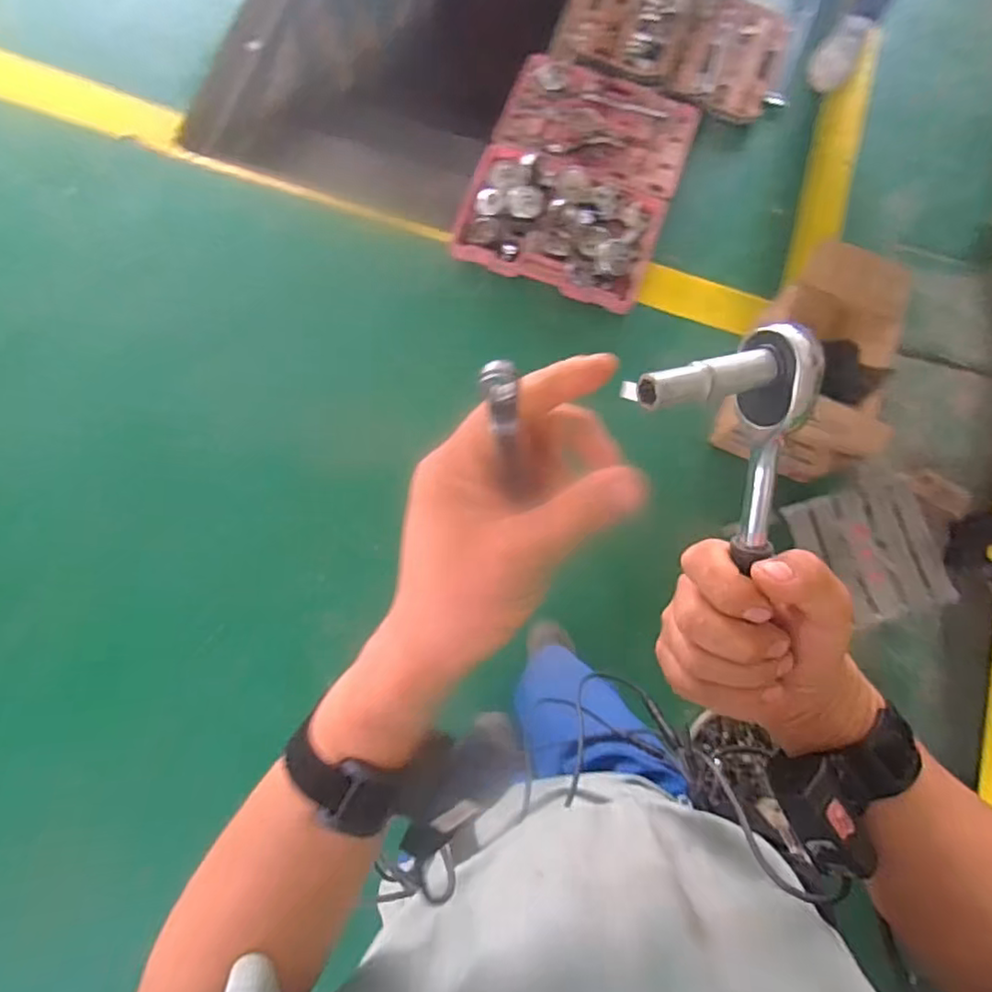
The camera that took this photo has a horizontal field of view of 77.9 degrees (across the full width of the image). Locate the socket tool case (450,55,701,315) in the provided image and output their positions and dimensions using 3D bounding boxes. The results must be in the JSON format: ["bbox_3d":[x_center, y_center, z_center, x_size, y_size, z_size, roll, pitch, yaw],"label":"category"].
[{"bbox_3d":[0.215,-0.840,1.593,0.499,0.057,0.664,19,78,2],"label":"socket tool case"}]

